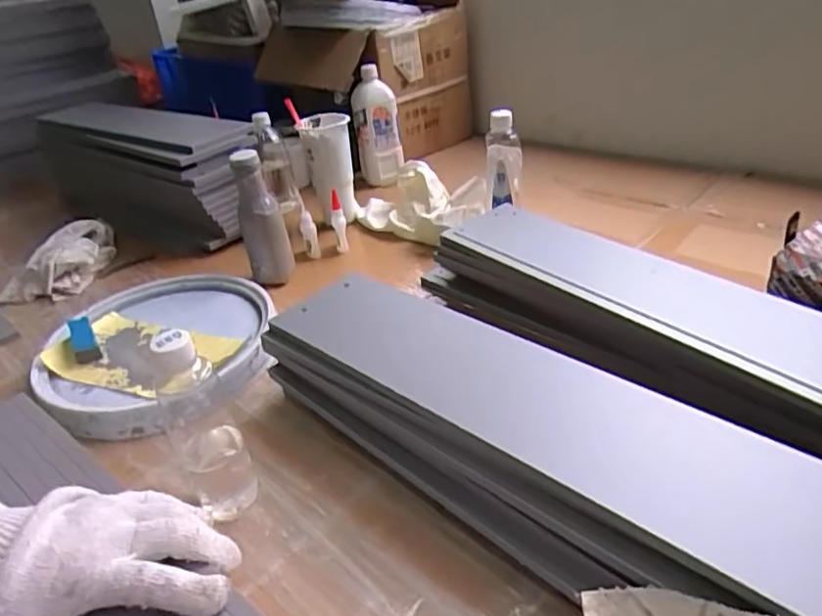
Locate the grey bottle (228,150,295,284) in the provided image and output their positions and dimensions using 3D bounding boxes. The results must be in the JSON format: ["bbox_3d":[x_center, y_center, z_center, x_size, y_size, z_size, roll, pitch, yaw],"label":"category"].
[{"bbox_3d":[-0.221,-0.132,0.899,0.059,0.185,0.067,-17,33,-16],"label":"grey bottle"}]

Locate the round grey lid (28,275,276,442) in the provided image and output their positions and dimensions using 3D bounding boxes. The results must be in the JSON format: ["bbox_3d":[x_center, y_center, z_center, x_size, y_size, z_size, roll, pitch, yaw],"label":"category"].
[{"bbox_3d":[-0.328,0.046,0.797,0.291,0.039,0.316,-13,32,-11],"label":"round grey lid"}]

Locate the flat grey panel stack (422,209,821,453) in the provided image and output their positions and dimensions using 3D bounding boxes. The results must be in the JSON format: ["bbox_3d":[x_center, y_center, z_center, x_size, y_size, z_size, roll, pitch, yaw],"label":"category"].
[{"bbox_3d":[0.258,0.005,0.699,0.135,0.089,0.574,-27,37,-29],"label":"flat grey panel stack"}]

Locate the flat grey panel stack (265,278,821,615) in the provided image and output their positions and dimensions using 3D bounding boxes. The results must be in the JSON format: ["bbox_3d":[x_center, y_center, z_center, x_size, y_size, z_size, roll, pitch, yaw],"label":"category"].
[{"bbox_3d":[0.092,0.116,0.555,0.536,0.102,0.151,23,42,39],"label":"flat grey panel stack"}]

